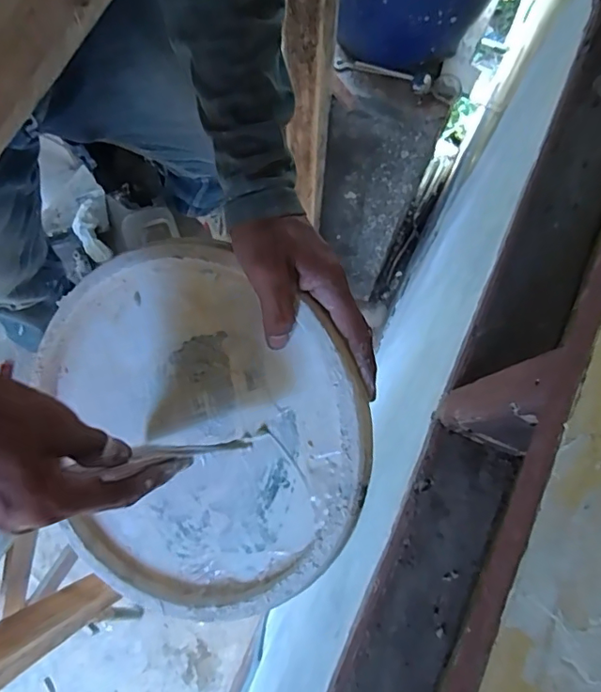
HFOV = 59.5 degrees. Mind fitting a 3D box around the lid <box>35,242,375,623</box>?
[{"bbox_3d":[-0.082,0.064,0.415,0.264,0.021,0.277,1,94,19],"label":"lid"}]

